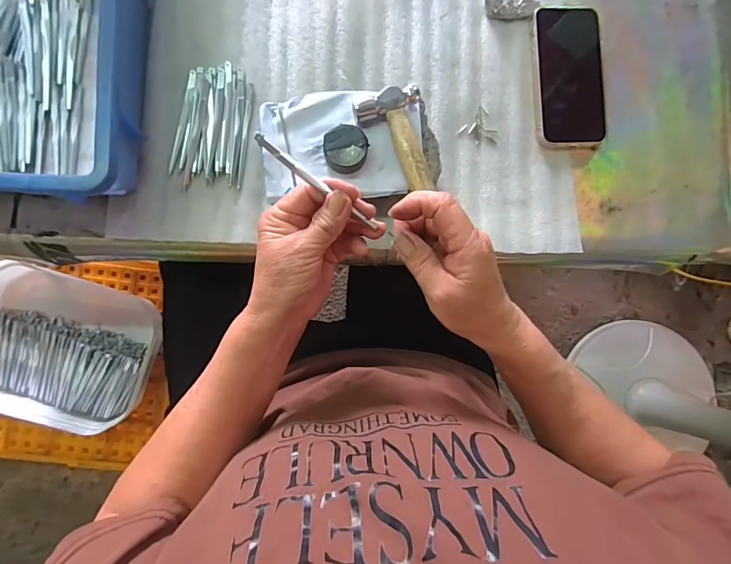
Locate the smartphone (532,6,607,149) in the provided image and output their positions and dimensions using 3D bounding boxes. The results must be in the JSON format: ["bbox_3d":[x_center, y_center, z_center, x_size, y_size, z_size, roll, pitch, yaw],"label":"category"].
[{"bbox_3d":[0.217,-0.219,0.428,0.076,0.012,0.145,-2,87,-5],"label":"smartphone"}]

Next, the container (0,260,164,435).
[{"bbox_3d":[-0.475,0.111,0.633,0.279,0.074,0.221,19,86,-3],"label":"container"}]

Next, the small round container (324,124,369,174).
[{"bbox_3d":[-0.018,-0.119,0.366,0.038,0.020,0.041,0,87,-4],"label":"small round container"}]

